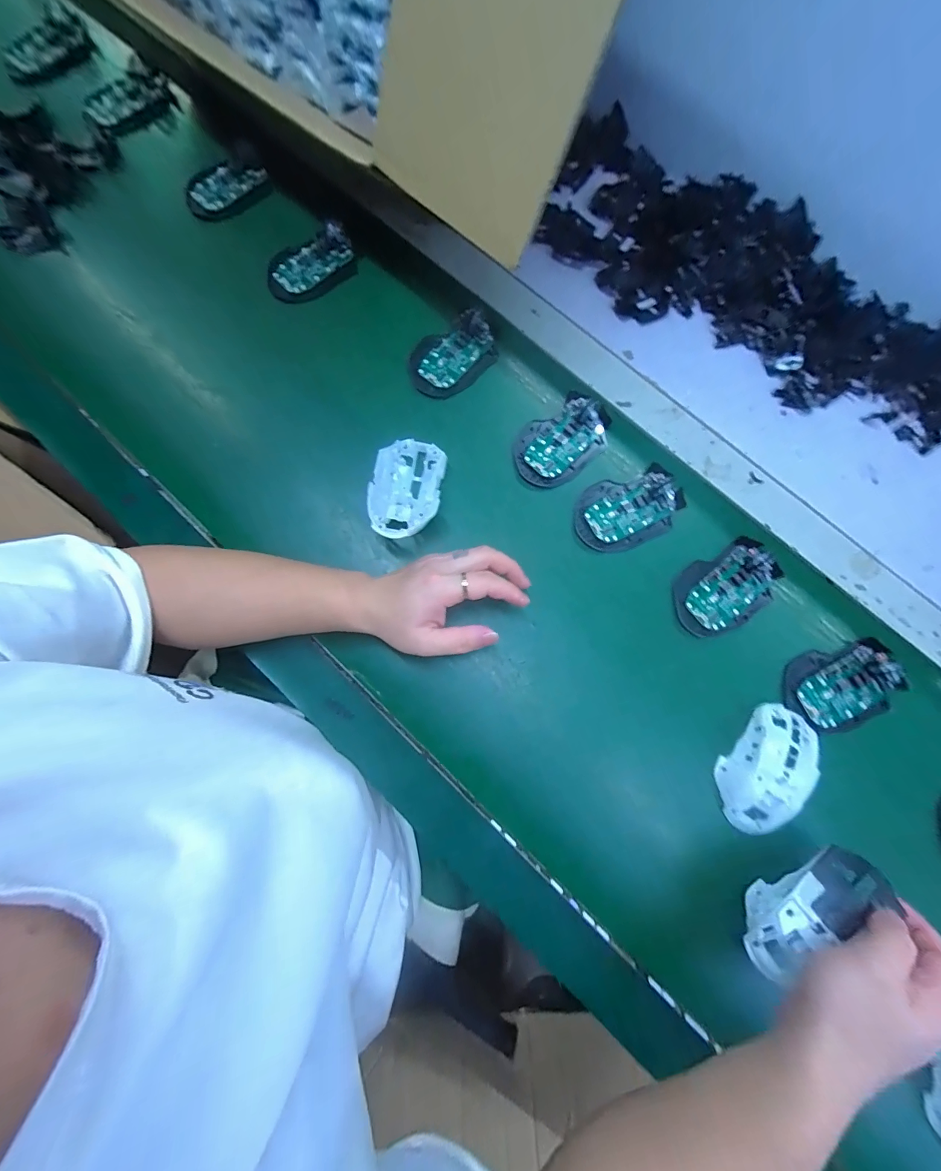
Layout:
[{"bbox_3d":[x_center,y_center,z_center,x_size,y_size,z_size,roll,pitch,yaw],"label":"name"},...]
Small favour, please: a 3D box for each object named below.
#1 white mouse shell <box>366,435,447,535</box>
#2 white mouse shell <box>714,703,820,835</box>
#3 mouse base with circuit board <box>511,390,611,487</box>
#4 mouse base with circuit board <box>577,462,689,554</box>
[{"bbox_3d":[-0.064,-0.097,0.420,0.066,0.047,0.109,5,79,1],"label":"white mouse shell"},{"bbox_3d":[0.271,0.165,0.373,0.059,0.031,0.113,38,81,7],"label":"white mouse shell"},{"bbox_3d":[0.098,-0.158,0.443,0.110,0.021,0.075,-40,81,-7],"label":"mouse base with circuit board"},{"bbox_3d":[0.165,-0.080,0.430,0.115,0.013,0.074,-24,80,-5],"label":"mouse base with circuit board"}]

